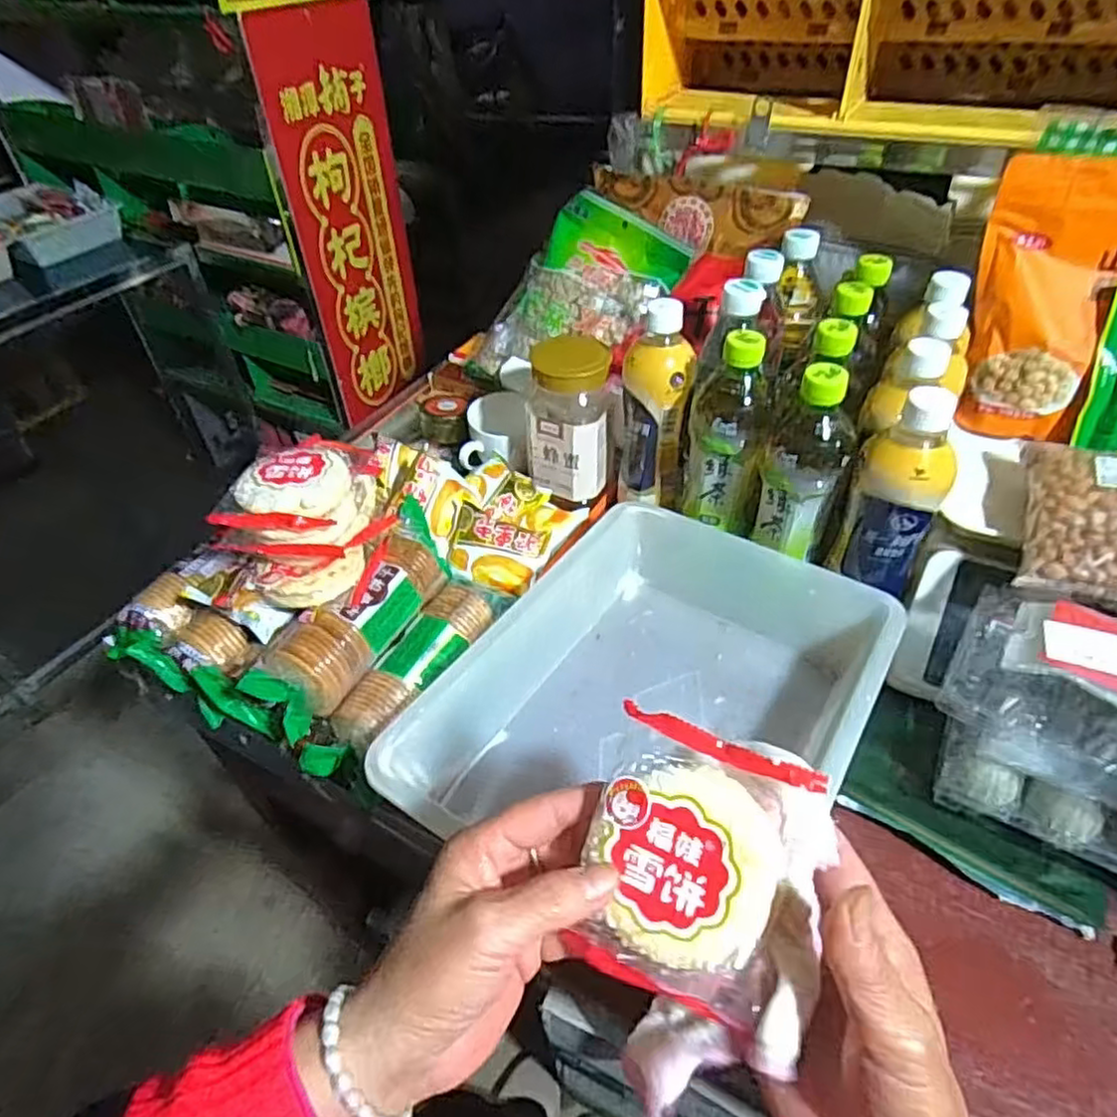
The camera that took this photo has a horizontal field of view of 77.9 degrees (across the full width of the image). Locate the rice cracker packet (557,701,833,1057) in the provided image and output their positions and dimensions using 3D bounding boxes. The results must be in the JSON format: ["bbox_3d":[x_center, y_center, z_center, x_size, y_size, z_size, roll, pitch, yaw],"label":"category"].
[{"bbox_3d":[0.050,0.122,0.273,0.076,0.021,0.104,17,86,21],"label":"rice cracker packet"}]

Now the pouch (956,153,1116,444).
[{"bbox_3d":[0.415,-0.202,0.556,0.149,0.203,0.070,14,19,23],"label":"pouch"}]

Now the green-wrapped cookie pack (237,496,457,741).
[{"bbox_3d":[-0.144,0.037,0.515,0.061,0.055,0.201,21,49,20],"label":"green-wrapped cookie pack"}]

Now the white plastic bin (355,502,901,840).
[{"bbox_3d":[0.073,0.102,0.494,0.240,0.081,0.328,26,50,24],"label":"white plastic bin"}]

